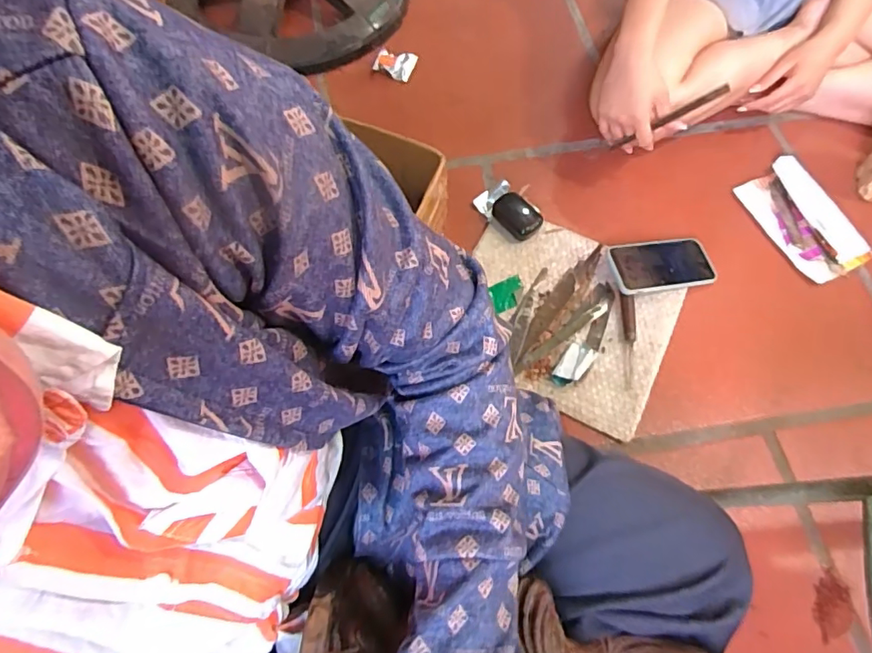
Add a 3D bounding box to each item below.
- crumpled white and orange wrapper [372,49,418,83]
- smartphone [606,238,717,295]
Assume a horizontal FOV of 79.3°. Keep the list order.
[{"bbox_3d":[-0.076,-0.491,0.980,0.071,0.017,0.058,13,66,7],"label":"crumpled white and orange wrapper"},{"bbox_3d":[0.332,-0.090,0.773,0.152,0.007,0.078,-8,71,-10],"label":"smartphone"}]

